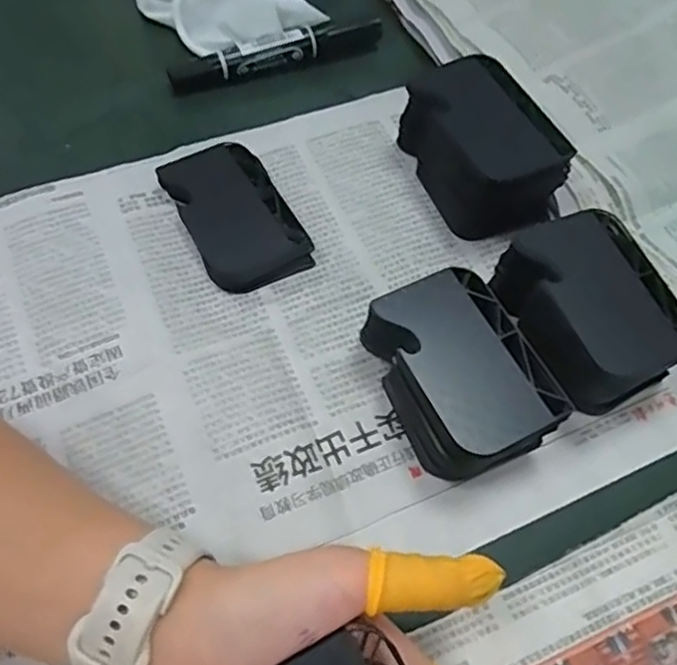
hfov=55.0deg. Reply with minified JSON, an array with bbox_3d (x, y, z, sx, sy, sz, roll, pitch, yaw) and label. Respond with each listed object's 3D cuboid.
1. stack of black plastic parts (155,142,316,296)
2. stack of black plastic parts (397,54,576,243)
[{"bbox_3d":[-0.057,-0.065,0.358,0.054,0.013,0.089,-26,67,-16],"label":"stack of black plastic parts"},{"bbox_3d":[0.079,-0.102,0.362,0.059,0.055,0.086,-17,64,-12],"label":"stack of black plastic parts"}]

